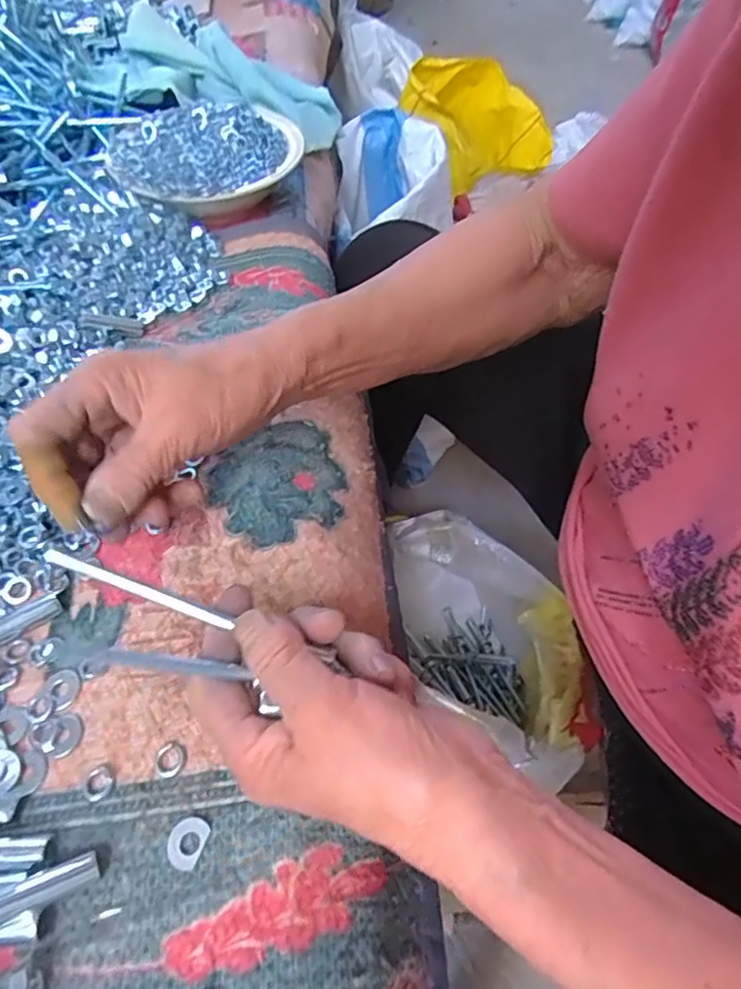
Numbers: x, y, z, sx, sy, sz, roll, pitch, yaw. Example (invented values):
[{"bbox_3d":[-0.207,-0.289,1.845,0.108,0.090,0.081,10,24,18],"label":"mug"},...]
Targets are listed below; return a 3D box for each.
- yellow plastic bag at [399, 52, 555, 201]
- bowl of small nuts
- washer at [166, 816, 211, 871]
[{"bbox_3d":[0.199,-0.669,1.106,0.224,0.155,0.202,35,59,25],"label":"yellow plastic bag"},{"bbox_3d":[-0.149,-0.309,0.557,0.166,0.046,0.155,0,51,0],"label":"bowl of small nuts"},{"bbox_3d":[-0.075,0.140,0.245,0.015,0.004,0.018,17,53,13],"label":"washer"}]

